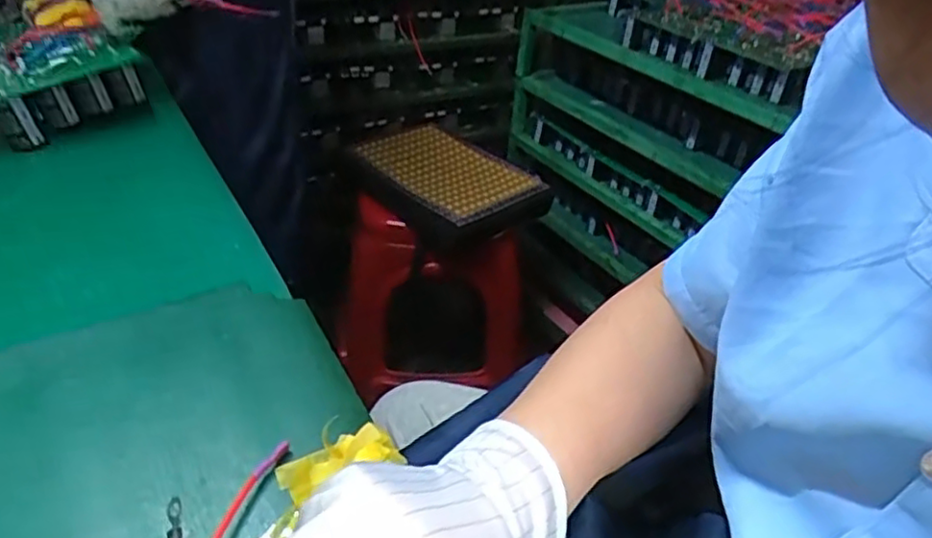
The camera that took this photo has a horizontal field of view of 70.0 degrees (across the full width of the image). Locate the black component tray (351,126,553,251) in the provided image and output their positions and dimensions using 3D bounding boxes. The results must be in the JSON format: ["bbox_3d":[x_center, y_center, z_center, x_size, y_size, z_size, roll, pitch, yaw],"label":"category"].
[{"bbox_3d":[-0.036,-0.161,1.183,0.243,0.063,0.311,-21,42,-32],"label":"black component tray"}]

